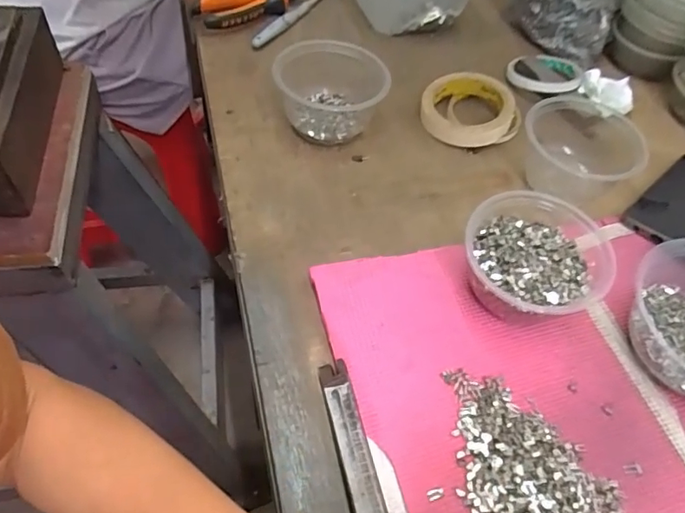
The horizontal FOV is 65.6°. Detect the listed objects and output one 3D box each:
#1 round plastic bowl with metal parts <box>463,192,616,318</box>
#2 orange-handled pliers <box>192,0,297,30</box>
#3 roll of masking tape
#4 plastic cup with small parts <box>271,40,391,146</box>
[{"bbox_3d":[0.156,0.003,0.438,0.107,0.059,0.115,3,54,-4],"label":"round plastic bowl with metal parts"},{"bbox_3d":[-0.114,-0.319,0.677,0.149,0.030,0.054,-20,59,-20],"label":"orange-handled pliers"},{"bbox_3d":[0.136,-0.165,0.589,0.096,0.031,0.093,1,54,-2],"label":"roll of masking tape"},{"bbox_3d":[-0.014,-0.170,0.555,0.119,0.066,0.094,11,53,3],"label":"plastic cup with small parts"}]

